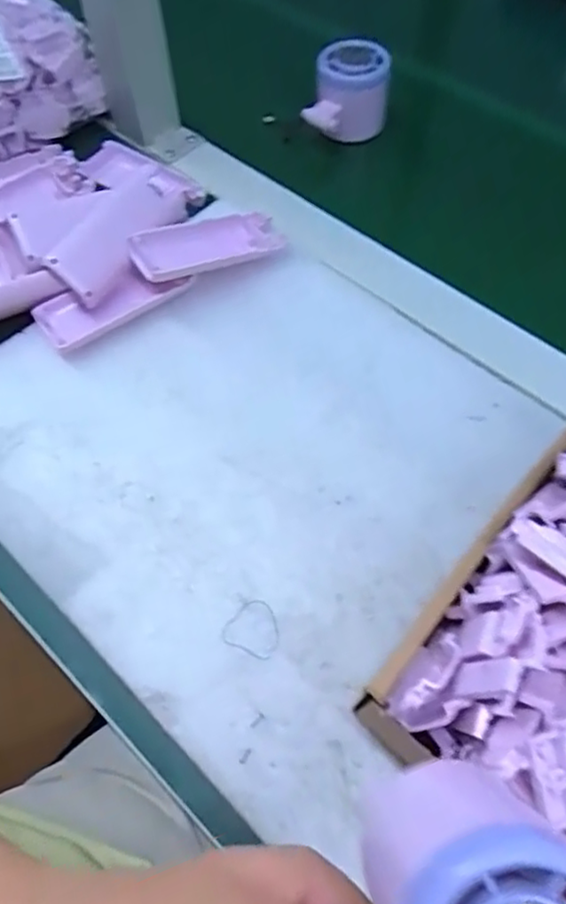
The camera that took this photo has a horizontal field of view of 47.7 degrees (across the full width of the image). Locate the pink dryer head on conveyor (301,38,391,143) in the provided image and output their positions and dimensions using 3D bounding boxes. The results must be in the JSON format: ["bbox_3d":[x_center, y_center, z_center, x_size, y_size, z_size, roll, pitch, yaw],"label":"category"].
[{"bbox_3d":[0.048,-0.291,0.518,0.071,0.058,0.051,-2,61,0],"label":"pink dryer head on conveyor"}]

